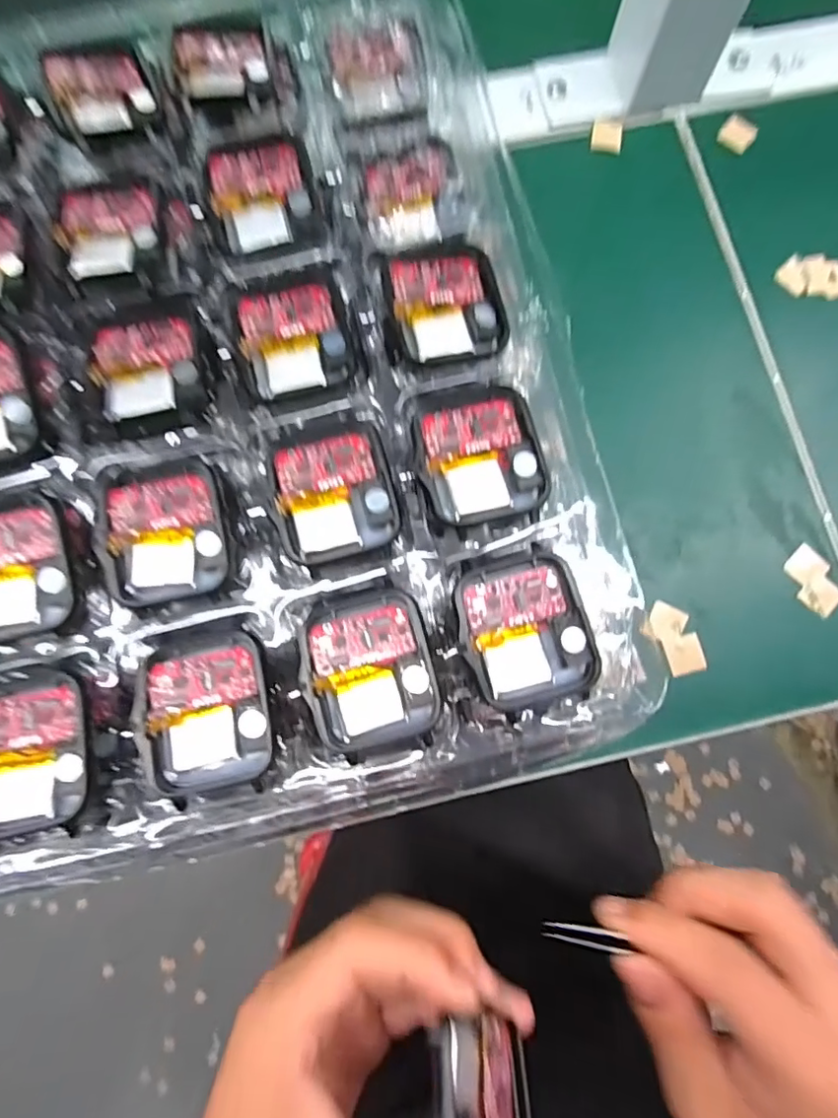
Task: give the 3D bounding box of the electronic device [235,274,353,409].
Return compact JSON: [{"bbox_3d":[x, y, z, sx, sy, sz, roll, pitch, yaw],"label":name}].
[{"bbox_3d":[-0.041,-0.072,0.183,0.035,0.004,0.046,-15,80,-3],"label":"electronic device"}]

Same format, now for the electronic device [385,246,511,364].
[{"bbox_3d":[0.010,-0.085,0.185,0.037,0.004,0.039,-10,80,-2],"label":"electronic device"}]

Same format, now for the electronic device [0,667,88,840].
[{"bbox_3d":[-0.115,0.055,0.161,0.036,0.008,0.045,-14,80,-2],"label":"electronic device"}]

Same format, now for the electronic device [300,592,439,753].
[{"bbox_3d":[-0.015,0.033,0.165,0.037,0.006,0.042,-15,80,-3],"label":"electronic device"}]

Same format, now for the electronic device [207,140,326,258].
[{"bbox_3d":[-0.053,-0.125,0.193,0.035,0.006,0.041,-12,80,-2],"label":"electronic device"}]

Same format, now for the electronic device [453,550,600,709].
[{"bbox_3d":[0.032,0.021,0.167,0.037,0.006,0.043,-15,80,-3],"label":"electronic device"}]

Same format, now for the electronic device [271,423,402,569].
[{"bbox_3d":[-0.026,-0.020,0.173,0.036,0.004,0.038,-15,80,-3],"label":"electronic device"}]

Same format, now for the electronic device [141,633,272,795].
[{"bbox_3d":[-0.061,0.045,0.161,0.035,0.004,0.041,-11,80,-2],"label":"electronic device"}]

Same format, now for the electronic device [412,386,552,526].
[{"bbox_3d":[0.019,-0.033,0.174,0.037,0.005,0.043,-17,80,-3],"label":"electronic device"}]

